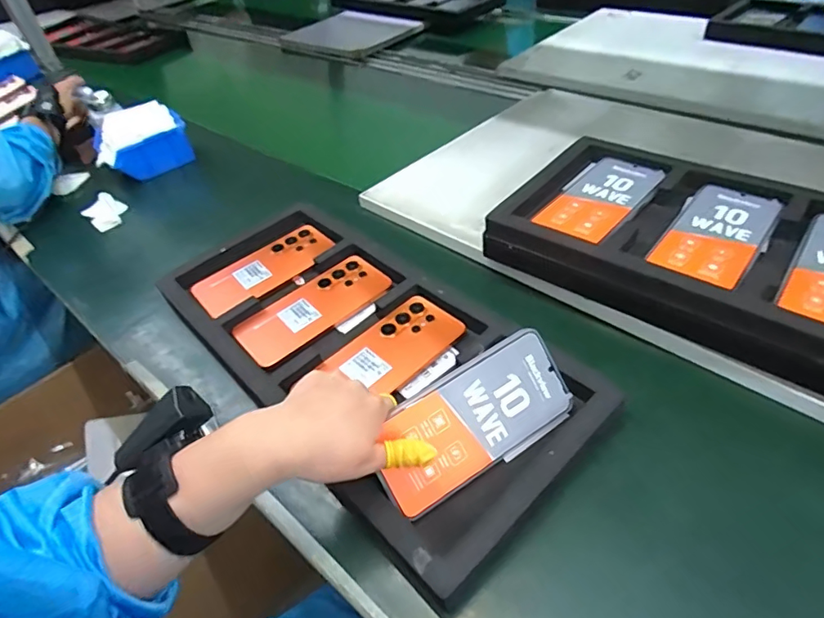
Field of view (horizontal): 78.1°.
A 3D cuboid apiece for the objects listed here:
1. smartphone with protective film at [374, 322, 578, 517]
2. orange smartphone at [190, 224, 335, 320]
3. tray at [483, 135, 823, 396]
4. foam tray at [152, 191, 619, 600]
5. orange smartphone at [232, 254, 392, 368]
[{"bbox_3d":[0.050,0.089,0.403,0.166,0.083,0.007,-29,3,-19],"label":"smartphone with protective film"},{"bbox_3d":[-0.176,-0.051,0.612,0.170,0.009,0.079,-33,49,-25],"label":"orange smartphone"},{"bbox_3d":[0.328,-0.039,0.481,0.488,0.066,0.228,28,53,32],"label":"tray"},{"bbox_3d":[-0.056,0.028,0.513,0.227,0.030,0.470,-33,48,-25],"label":"foam tray"},{"bbox_3d":[-0.109,-0.004,0.560,0.169,0.012,0.075,-34,49,-26],"label":"orange smartphone"}]

